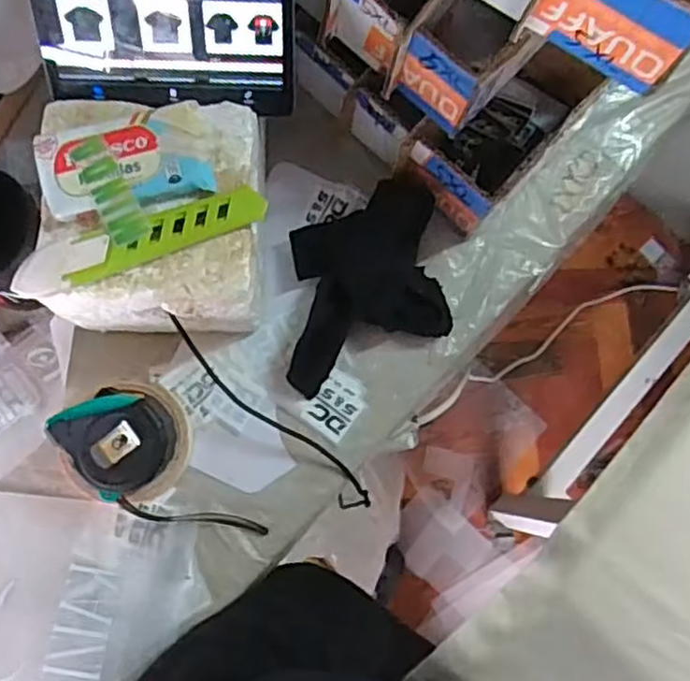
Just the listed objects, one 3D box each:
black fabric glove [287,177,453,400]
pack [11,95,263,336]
[{"bbox_3d":[0.015,-0.042,0.541,0.127,0.040,0.148,-7,81,-6],"label":"black fabric glove"},{"bbox_3d":[-0.128,-0.082,0.495,0.145,0.119,0.144,4,80,-4],"label":"pack"}]

